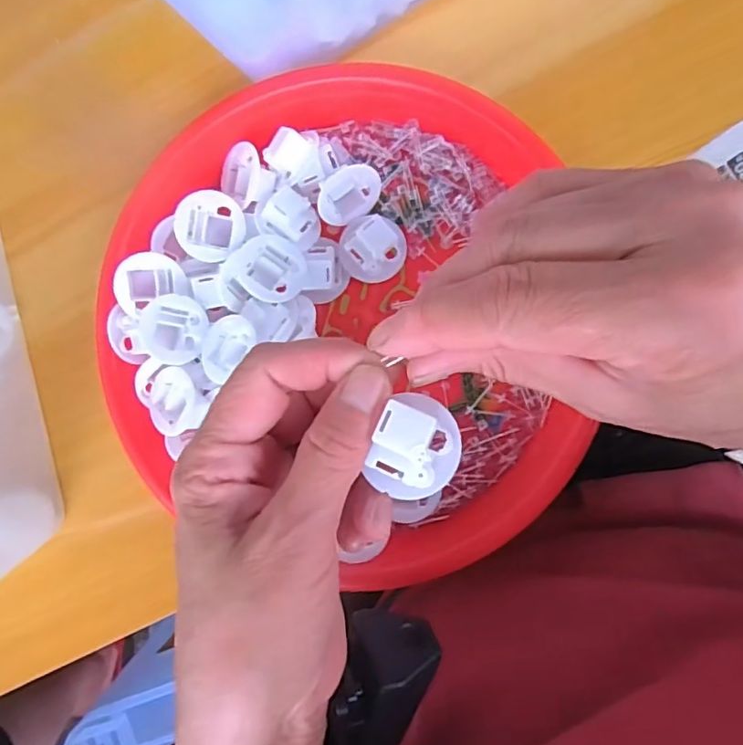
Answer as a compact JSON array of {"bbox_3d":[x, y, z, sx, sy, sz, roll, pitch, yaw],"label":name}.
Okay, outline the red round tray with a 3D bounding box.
[{"bbox_3d":[-0.019,-0.025,0.284,0.227,0.035,0.250,-8,90,6],"label":"red round tray"}]

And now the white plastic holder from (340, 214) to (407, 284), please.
[{"bbox_3d":[0.000,-0.061,0.286,0.032,0.014,0.032,0,91,6],"label":"white plastic holder"}]

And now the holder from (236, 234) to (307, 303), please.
[{"bbox_3d":[-0.049,-0.049,0.282,0.032,0.009,0.033,17,85,-13],"label":"holder"}]

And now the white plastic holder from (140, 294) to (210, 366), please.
[{"bbox_3d":[-0.096,-0.021,0.284,0.032,0.008,0.033,-6,99,-31],"label":"white plastic holder"}]

